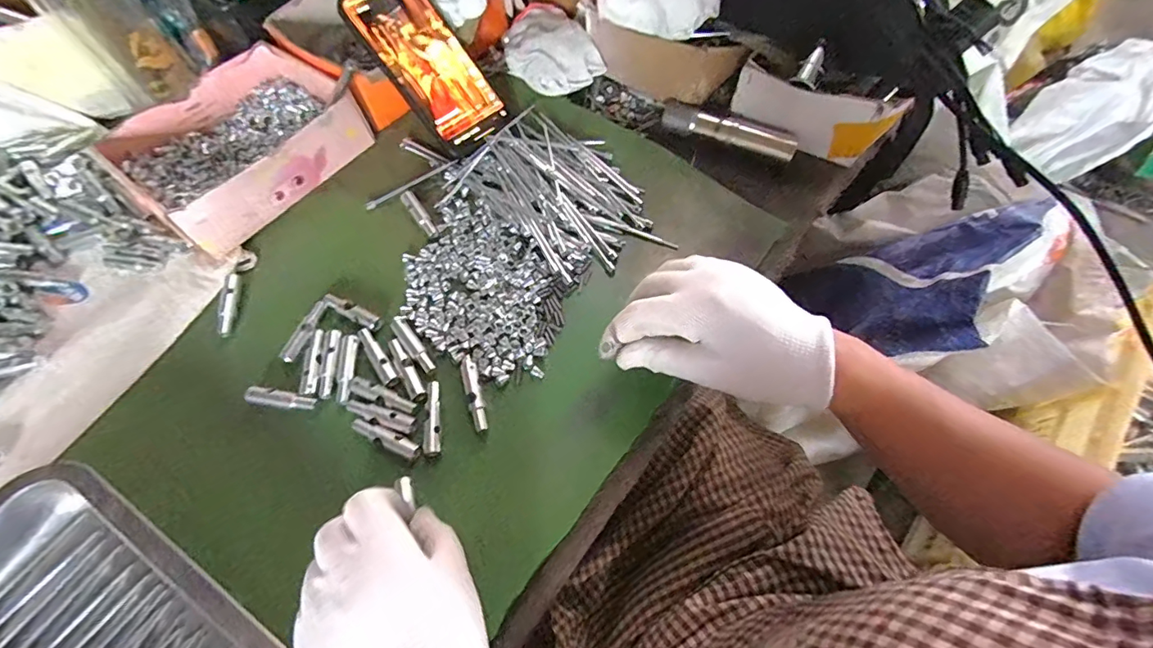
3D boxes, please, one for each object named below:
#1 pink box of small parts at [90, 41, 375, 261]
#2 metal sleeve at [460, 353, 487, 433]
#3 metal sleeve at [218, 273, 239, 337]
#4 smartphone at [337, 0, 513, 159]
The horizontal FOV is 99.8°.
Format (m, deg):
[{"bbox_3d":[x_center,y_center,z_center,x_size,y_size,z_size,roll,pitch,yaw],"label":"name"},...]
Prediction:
[{"bbox_3d":[-0.297,-0.163,0.423,0.144,0.049,0.169,35,72,15],"label":"pink box of small parts"},{"bbox_3d":[-0.073,0.048,0.344,0.011,0.007,0.057,-15,67,-6],"label":"metal sleeve"},{"bbox_3d":[-0.273,-0.015,0.381,0.009,0.008,0.052,-4,67,-1],"label":"metal sleeve"},{"bbox_3d":[-0.131,-0.232,0.433,0.076,0.009,0.156,-40,102,-15],"label":"smartphone"}]

